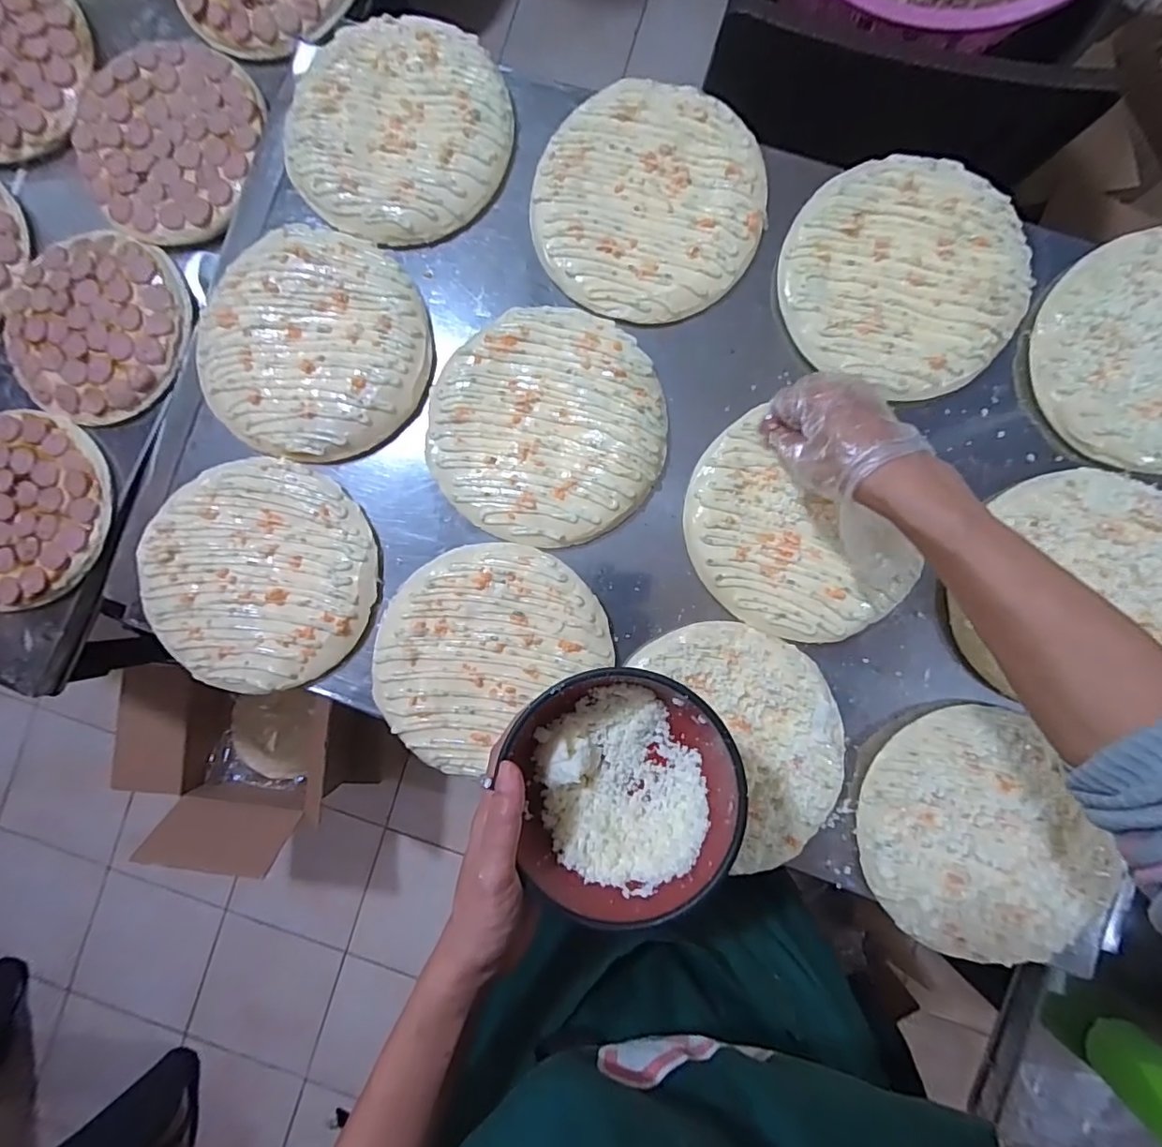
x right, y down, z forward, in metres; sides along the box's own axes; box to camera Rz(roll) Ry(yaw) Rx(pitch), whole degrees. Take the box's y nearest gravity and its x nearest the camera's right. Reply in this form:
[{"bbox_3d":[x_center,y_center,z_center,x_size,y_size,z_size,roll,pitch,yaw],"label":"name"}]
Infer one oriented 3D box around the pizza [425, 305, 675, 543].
[{"bbox_3d":[-0.029,-0.130,0.475,0.202,0.014,0.201,0,89,2],"label":"pizza"}]

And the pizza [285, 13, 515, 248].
[{"bbox_3d":[-0.164,-0.397,0.484,0.194,0.018,0.186,0,90,0],"label":"pizza"}]

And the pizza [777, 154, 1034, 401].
[{"bbox_3d":[0.274,-0.255,0.467,0.199,0.029,0.185,0,89,2],"label":"pizza"}]

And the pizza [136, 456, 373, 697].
[{"bbox_3d":[-0.284,0.001,0.476,0.192,0.022,0.196,6,89,2],"label":"pizza"}]

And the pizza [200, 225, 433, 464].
[{"bbox_3d":[-0.233,-0.203,0.483,0.187,0.035,0.196,0,89,2],"label":"pizza"}]

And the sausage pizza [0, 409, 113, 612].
[{"bbox_3d":[-0.578,-0.064,0.552,0.190,0.036,0.182,0,89,2],"label":"sausage pizza"}]

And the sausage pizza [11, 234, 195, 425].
[{"bbox_3d":[-0.506,-0.258,0.557,0.194,0.014,0.189,22,90,2],"label":"sausage pizza"}]

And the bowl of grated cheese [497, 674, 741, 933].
[{"bbox_3d":[0.027,0.129,0.340,0.130,0.063,0.139,0,86,3],"label":"bowl of grated cheese"}]

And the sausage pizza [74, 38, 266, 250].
[{"bbox_3d":[-0.422,-0.448,0.561,0.189,0.027,0.200,0,89,2],"label":"sausage pizza"}]

